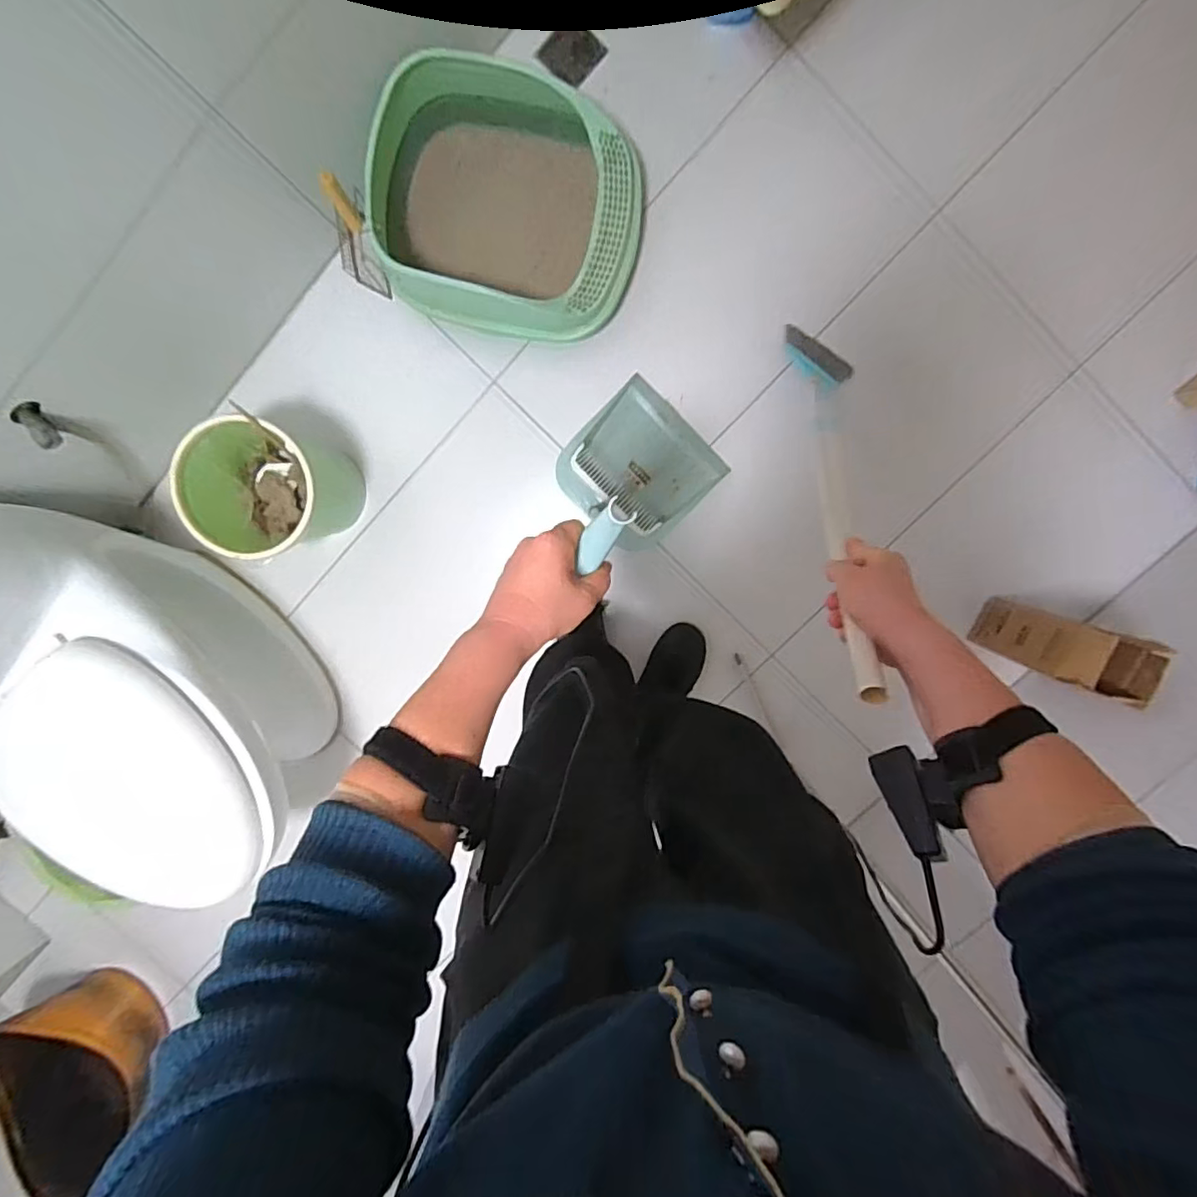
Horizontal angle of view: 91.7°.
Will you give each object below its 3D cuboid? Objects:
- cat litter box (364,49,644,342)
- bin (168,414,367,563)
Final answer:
[{"bbox_3d":[-0.167,-0.674,1.061,0.462,0.244,0.343,10,100,1],"label":"cat litter box"},{"bbox_3d":[-0.600,-0.203,1.102,0.246,0.257,0.232,0,99,3],"label":"bin"}]

